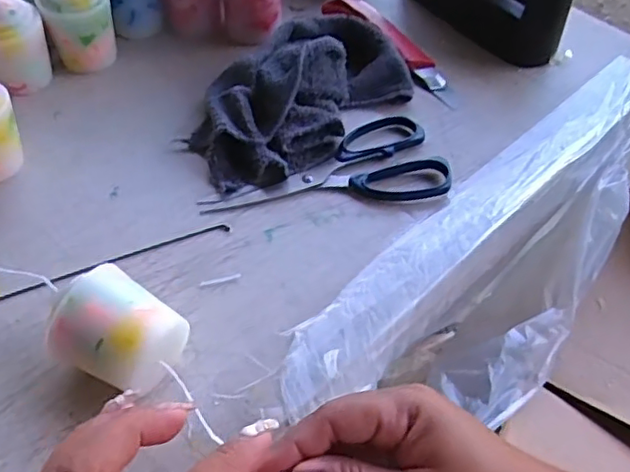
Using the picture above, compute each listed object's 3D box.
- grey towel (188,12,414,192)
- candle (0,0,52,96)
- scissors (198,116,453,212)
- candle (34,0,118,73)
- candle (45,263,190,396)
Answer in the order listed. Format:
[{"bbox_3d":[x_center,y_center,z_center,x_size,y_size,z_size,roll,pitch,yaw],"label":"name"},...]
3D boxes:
[{"bbox_3d":[-0.013,-0.118,0.488,0.109,0.050,0.205,37,58,25],"label":"grey towel"},{"bbox_3d":[-0.249,-0.153,0.496,0.048,0.076,0.052,16,51,10],"label":"candle"},{"bbox_3d":[0.007,-0.051,0.464,0.180,0.011,0.079,-9,53,-11],"label":"scissors"},{"bbox_3d":[-0.203,-0.183,0.521,0.050,0.074,0.050,18,52,12],"label":"candle"},{"bbox_3d":[-0.107,0.054,0.333,0.056,0.054,0.054,25,54,15],"label":"candle"}]

